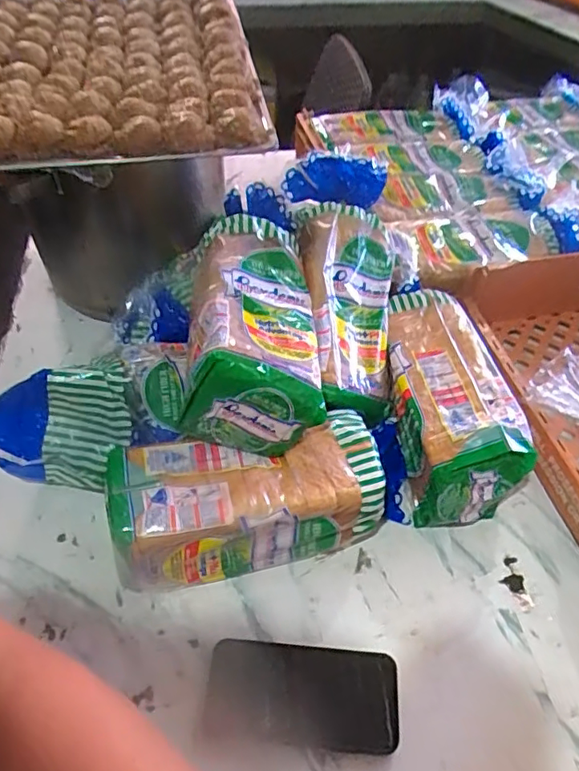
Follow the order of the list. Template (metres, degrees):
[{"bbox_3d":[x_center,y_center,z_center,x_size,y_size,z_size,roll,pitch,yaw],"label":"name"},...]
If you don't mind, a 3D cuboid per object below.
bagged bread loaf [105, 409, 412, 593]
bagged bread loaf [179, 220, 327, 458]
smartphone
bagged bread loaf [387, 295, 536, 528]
[{"bbox_3d":[-0.031,0.118,0.565,0.299,0.119,0.119,-6,51,-6],"label":"bagged bread loaf"},{"bbox_3d":[-0.036,-0.060,0.614,0.139,0.117,0.265,13,44,-17],"label":"bagged bread loaf"},{"bbox_3d":[0.009,0.277,0.499,0.170,0.005,0.081,1,59,5],"label":"smartphone"},{"bbox_3d":[0.176,0.018,0.660,0.130,0.118,0.277,-2,50,-2],"label":"bagged bread loaf"}]

